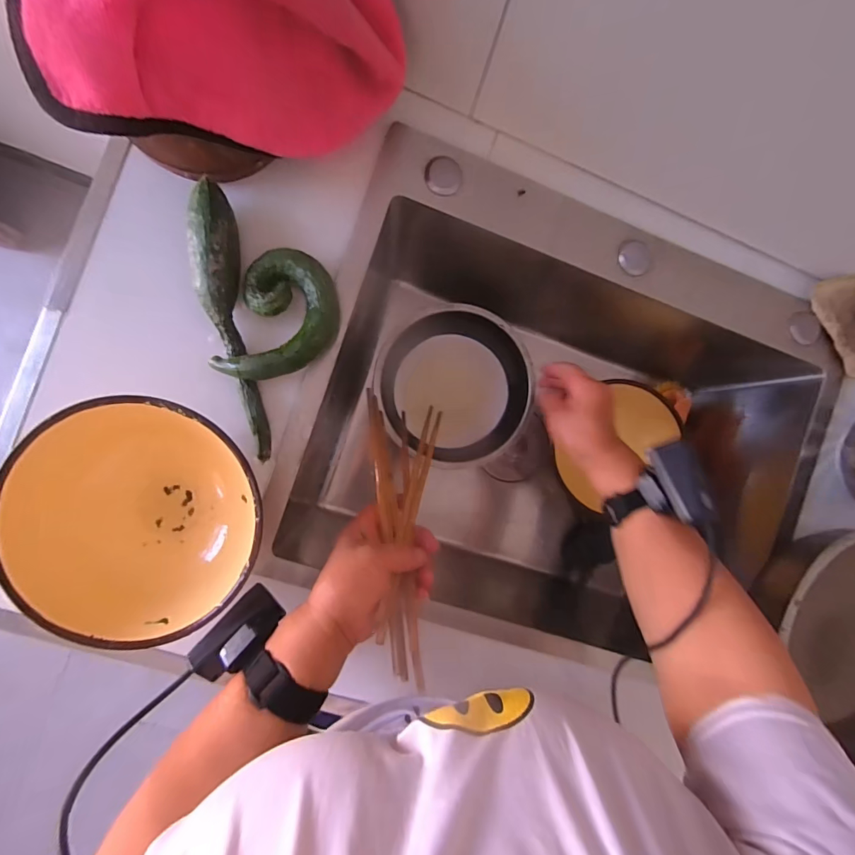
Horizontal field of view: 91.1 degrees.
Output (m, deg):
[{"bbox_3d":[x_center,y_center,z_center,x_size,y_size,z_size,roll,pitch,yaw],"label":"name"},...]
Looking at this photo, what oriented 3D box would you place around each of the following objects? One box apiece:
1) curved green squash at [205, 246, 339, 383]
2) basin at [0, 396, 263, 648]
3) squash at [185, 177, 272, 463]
[{"bbox_3d":[-0.126,-0.096,0.373,0.082,0.039,0.114,17,88,-7],"label":"curved green squash"},{"bbox_3d":[-0.220,0.072,0.340,0.174,0.077,0.163,19,88,-7],"label":"basin"},{"bbox_3d":[-0.174,-0.089,0.367,0.037,0.036,0.235,-8,91,-8],"label":"squash"}]

